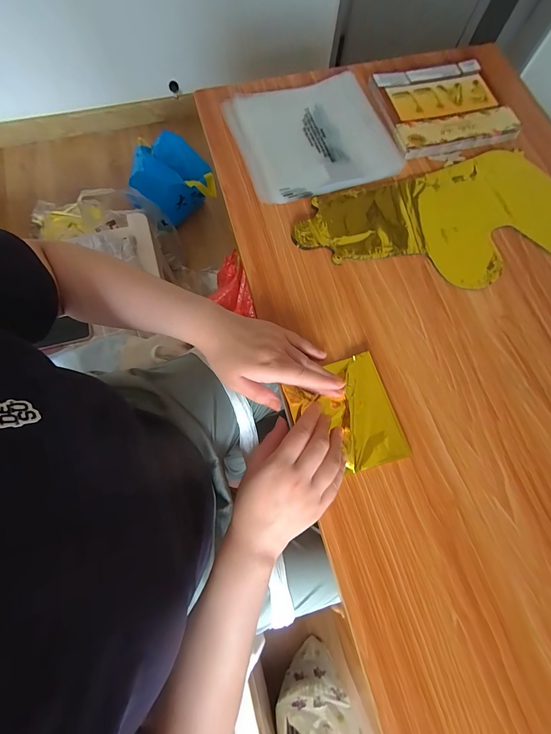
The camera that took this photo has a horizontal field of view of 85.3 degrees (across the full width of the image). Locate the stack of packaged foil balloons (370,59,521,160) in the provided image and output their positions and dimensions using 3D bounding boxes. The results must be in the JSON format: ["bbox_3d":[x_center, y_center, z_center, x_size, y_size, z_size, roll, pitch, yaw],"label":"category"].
[{"bbox_3d":[0.263,-0.413,0.475,0.193,0.019,0.164,-14,75,-6],"label":"stack of packaged foil balloons"}]

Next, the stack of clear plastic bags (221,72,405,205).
[{"bbox_3d":[0.051,-0.352,0.447,0.217,0.020,0.206,-17,75,-7],"label":"stack of clear plastic bags"}]

